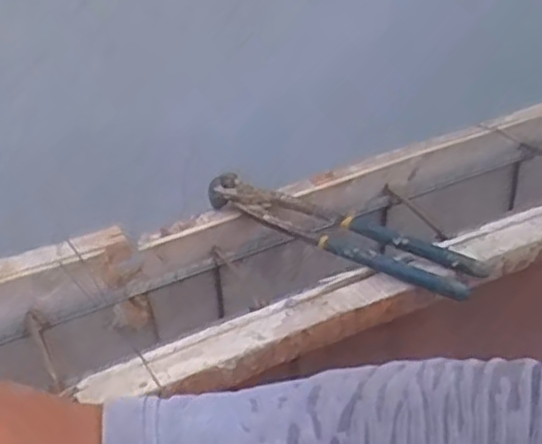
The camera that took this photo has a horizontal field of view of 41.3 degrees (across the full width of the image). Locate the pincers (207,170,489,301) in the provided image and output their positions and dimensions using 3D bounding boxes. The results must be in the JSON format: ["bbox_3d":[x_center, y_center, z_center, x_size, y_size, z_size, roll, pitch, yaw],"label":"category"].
[{"bbox_3d":[0.047,0.005,0.531,0.221,0.031,0.043,17,39,34],"label":"pincers"}]

